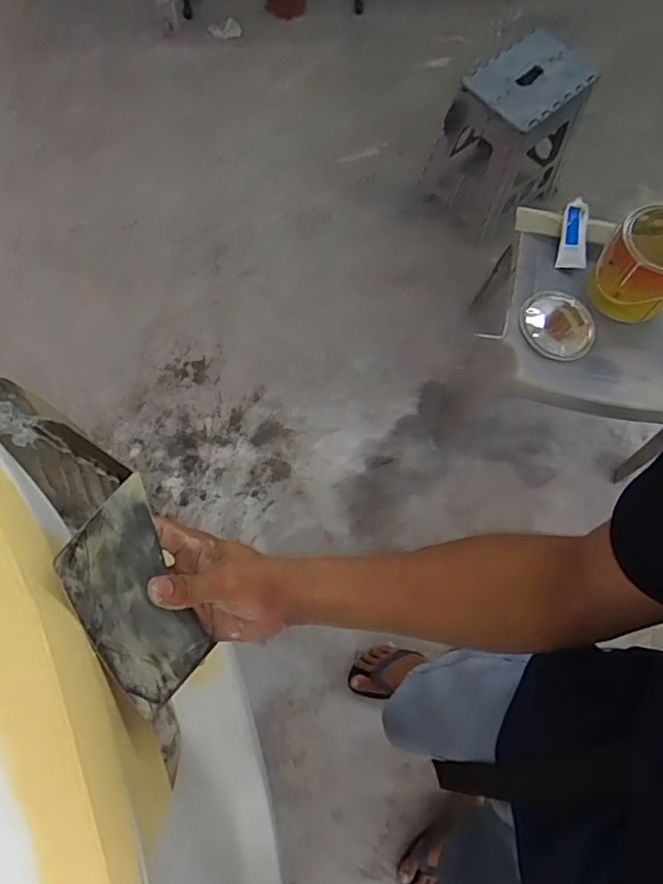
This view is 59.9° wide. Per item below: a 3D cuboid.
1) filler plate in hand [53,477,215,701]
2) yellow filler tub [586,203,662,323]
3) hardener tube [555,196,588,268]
[{"bbox_3d":[-0.125,0.102,0.372,0.011,0.096,0.131,-18,104,16],"label":"filler plate in hand"},{"bbox_3d":[0.593,-0.338,1.089,0.152,0.166,0.142,1,72,-2],"label":"yellow filler tub"},{"bbox_3d":[0.495,-0.424,1.165,0.058,0.042,0.139,3,96,-1],"label":"hardener tube"}]

